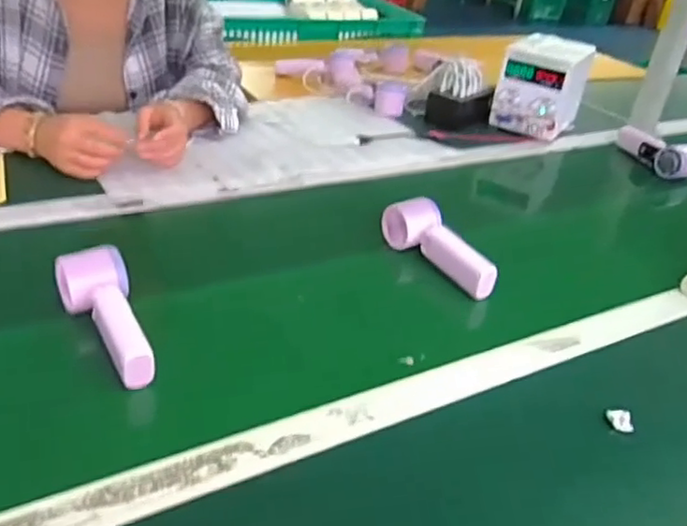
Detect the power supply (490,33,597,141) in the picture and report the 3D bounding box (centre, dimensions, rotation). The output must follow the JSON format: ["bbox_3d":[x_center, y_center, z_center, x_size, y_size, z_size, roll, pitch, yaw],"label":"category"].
[{"bbox_3d":[0.380,-0.337,1.223,0.130,0.154,0.139,28,38,29],"label":"power supply"}]

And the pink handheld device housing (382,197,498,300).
[{"bbox_3d":[0.116,-0.022,0.765,0.042,0.055,0.172,-16,40,-33],"label":"pink handheld device housing"}]

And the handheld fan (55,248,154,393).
[{"bbox_3d":[-0.217,0.047,0.581,0.060,0.044,0.156,-10,36,-25],"label":"handheld fan"}]

